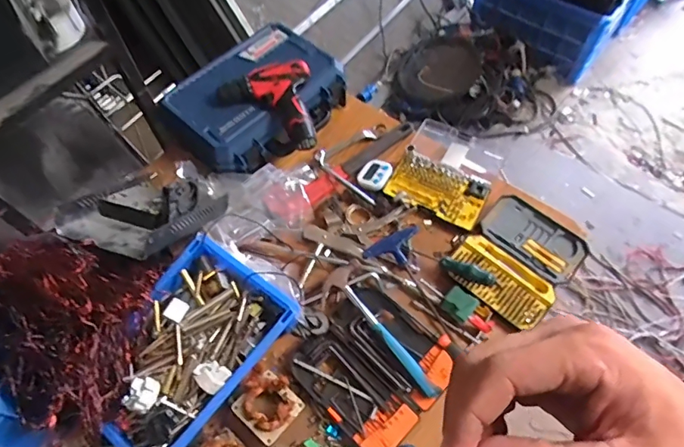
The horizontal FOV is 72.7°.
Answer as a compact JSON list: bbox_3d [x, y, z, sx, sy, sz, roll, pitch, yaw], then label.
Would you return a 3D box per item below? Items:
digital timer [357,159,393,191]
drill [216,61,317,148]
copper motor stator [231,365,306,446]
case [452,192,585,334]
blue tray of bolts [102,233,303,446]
[{"bbox_3d":[0.063,-0.100,0.938,0.064,0.019,0.072,33,66,20],"label":"digital timer"},{"bbox_3d":[-0.118,-0.256,0.916,0.224,0.057,0.152,27,63,17],"label":"drill"},{"bbox_3d":[-0.114,0.274,0.713,0.092,0.043,0.087,35,66,20],"label":"copper motor stator"},{"bbox_3d":[0.319,0.059,0.844,0.180,0.020,0.224,37,67,21],"label":"case"},{"bbox_3d":[-0.240,0.184,0.711,0.208,0.068,0.304,32,65,19],"label":"blue tray of bolts"}]

